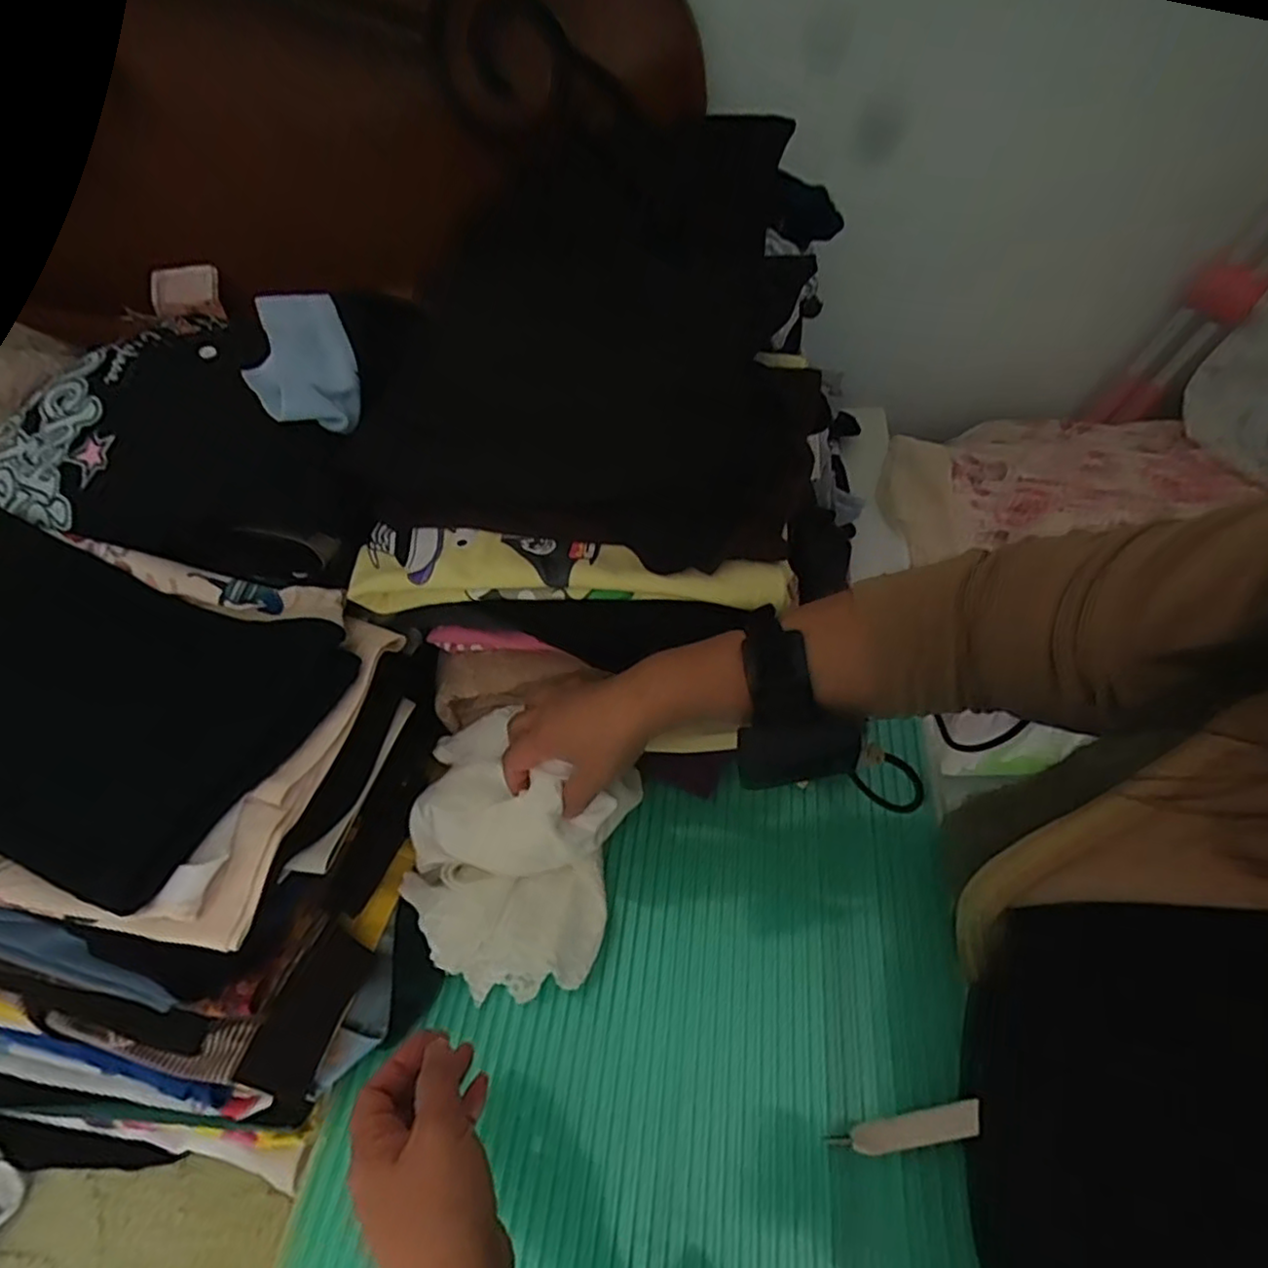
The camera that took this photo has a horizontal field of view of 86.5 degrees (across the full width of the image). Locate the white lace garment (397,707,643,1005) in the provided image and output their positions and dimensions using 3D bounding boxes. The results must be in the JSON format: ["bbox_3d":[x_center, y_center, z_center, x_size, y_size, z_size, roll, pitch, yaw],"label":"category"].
[{"bbox_3d":[-0.092,0.155,0.496,0.154,0.097,0.168,10,51,14],"label":"white lace garment"}]

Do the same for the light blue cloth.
[{"bbox_3d":[-0.251,-0.211,0.509,0.071,0.021,0.168,-10,55,-28],"label":"light blue cloth"}]

